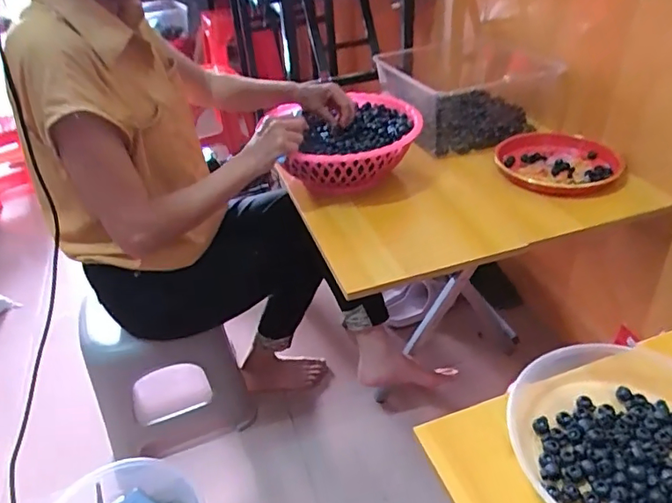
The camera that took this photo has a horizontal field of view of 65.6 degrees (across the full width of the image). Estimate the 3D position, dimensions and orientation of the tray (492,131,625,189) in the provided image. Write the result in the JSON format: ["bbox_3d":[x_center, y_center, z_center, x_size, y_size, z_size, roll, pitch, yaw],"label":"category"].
[{"bbox_3d":[0.422,-0.191,1.002,0.210,0.036,0.216,-4,36,3],"label":"tray"}]

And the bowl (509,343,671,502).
[{"bbox_3d":[0.288,0.174,0.492,0.217,0.057,0.222,-4,36,3],"label":"bowl"}]

